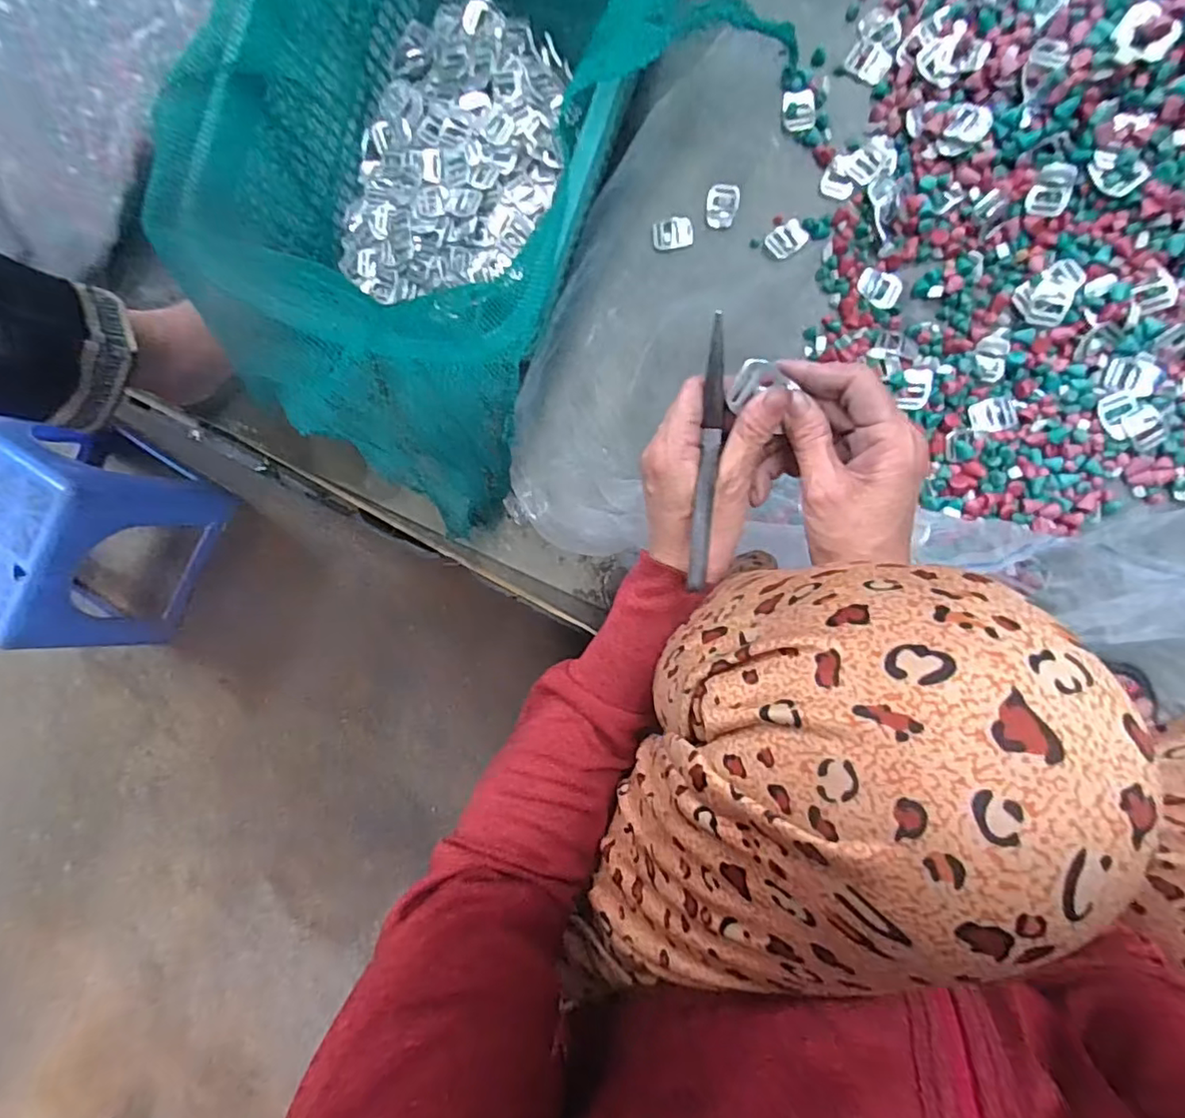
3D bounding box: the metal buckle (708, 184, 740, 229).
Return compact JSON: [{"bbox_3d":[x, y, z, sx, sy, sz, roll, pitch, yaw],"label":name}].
[{"bbox_3d":[0.131,-0.356,0.591,0.031,0.004,0.041,2,93,9],"label":"metal buckle"}]

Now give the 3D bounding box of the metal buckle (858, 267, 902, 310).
[{"bbox_3d":[0.272,-0.258,0.560,0.040,0.004,0.031,32,98,6],"label":"metal buckle"}]

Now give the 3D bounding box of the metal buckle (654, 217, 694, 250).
[{"bbox_3d":[0.080,-0.326,0.588,0.039,0.004,0.029,-3,93,10],"label":"metal buckle"}]

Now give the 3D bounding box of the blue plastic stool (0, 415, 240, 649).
[{"bbox_3d":[-0.686,-0.036,0.763,0.246,0.191,0.242,29,97,7],"label":"blue plastic stool"}]

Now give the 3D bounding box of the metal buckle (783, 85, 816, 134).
[{"bbox_3d":[0.199,-0.431,0.565,0.029,0.004,0.039,-4,92,10],"label":"metal buckle"}]

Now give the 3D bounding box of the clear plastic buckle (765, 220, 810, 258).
[{"bbox_3d":[0.188,-0.310,0.571,0.037,0.004,0.030,-36,87,10],"label":"clear plastic buckle"}]

